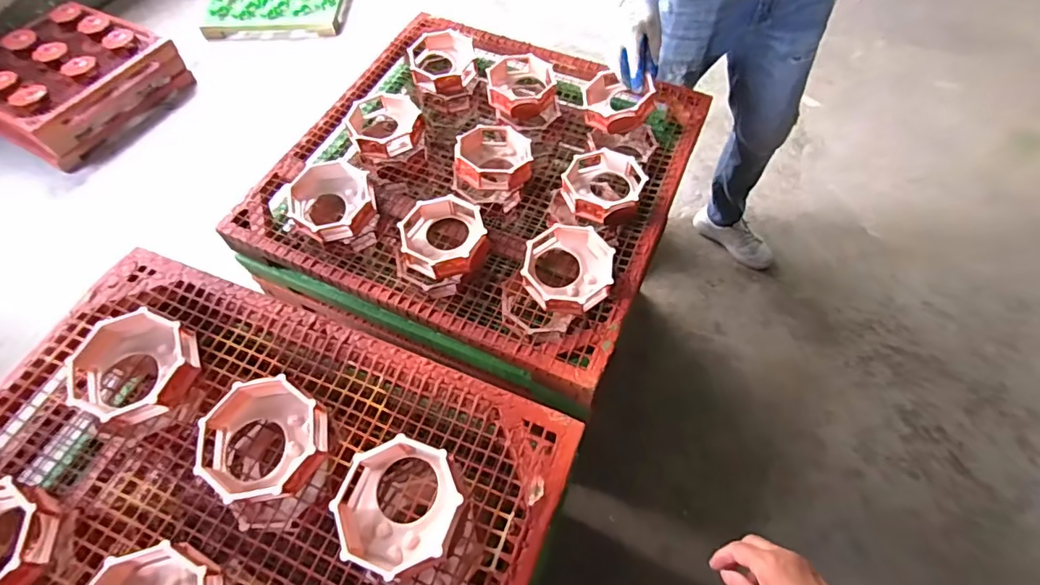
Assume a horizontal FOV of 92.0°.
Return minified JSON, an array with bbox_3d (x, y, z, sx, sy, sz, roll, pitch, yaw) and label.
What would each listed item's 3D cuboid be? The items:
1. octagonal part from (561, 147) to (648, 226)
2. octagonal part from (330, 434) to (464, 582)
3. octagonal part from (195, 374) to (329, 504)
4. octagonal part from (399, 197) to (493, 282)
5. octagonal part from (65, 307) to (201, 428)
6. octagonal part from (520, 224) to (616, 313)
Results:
[{"bbox_3d":[0.127,-0.162,0.769,0.120,0.043,0.121,-12,59,-5],"label":"octagonal part"},{"bbox_3d":[-0.116,0.204,0.483,0.116,0.043,0.114,15,61,11],"label":"octagonal part"},{"bbox_3d":[-0.267,0.154,0.525,0.124,0.040,0.118,28,64,18],"label":"octagonal part"},{"bbox_3d":[-0.108,-0.078,0.718,0.121,0.039,0.129,-13,59,-5],"label":"octagonal part"},{"bbox_3d":[-0.437,0.084,0.567,0.134,0.037,0.123,18,63,10],"label":"octagonal part"},{"bbox_3d":[0.065,-0.031,0.685,0.123,0.040,0.124,2,59,4],"label":"octagonal part"}]

